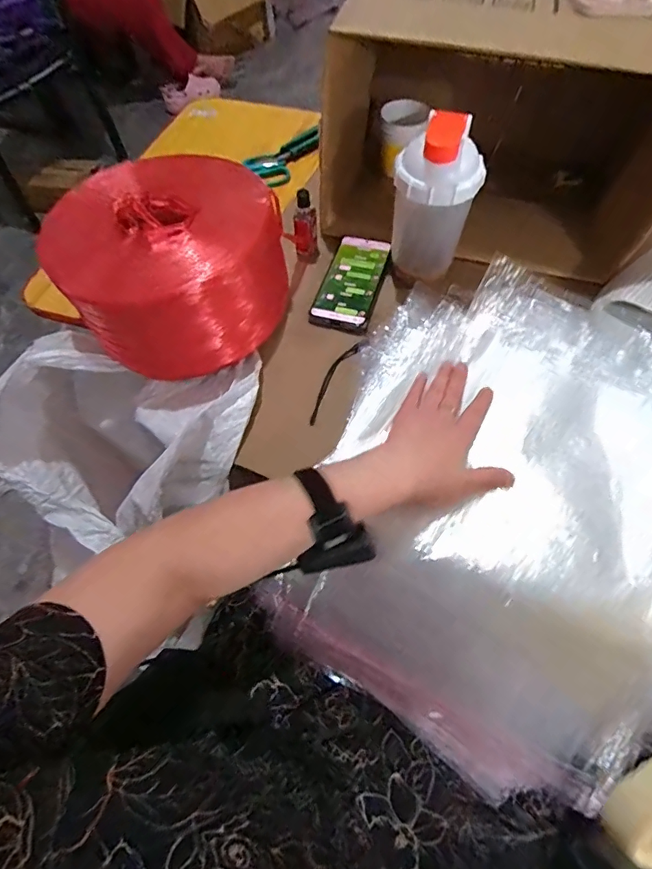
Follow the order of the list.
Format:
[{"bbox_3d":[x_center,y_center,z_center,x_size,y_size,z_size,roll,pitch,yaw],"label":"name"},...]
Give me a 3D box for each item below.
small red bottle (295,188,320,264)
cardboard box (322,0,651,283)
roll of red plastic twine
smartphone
[{"bbox_3d":[-0.026,-0.275,0.624,0.030,0.087,0.031,-7,61,-2],"label":"small red bottle"},{"bbox_3d":[0.228,-0.413,0.601,0.408,0.241,0.270,15,62,10],"label":"cardboard box"},{"bbox_3d":[-0.183,-0.201,0.565,0.240,0.138,0.234,-1,61,2],"label":"roll of red plastic twine"},{"bbox_3d":[0.039,-0.209,0.627,0.075,0.010,0.166,15,62,10],"label":"smartphone"}]

